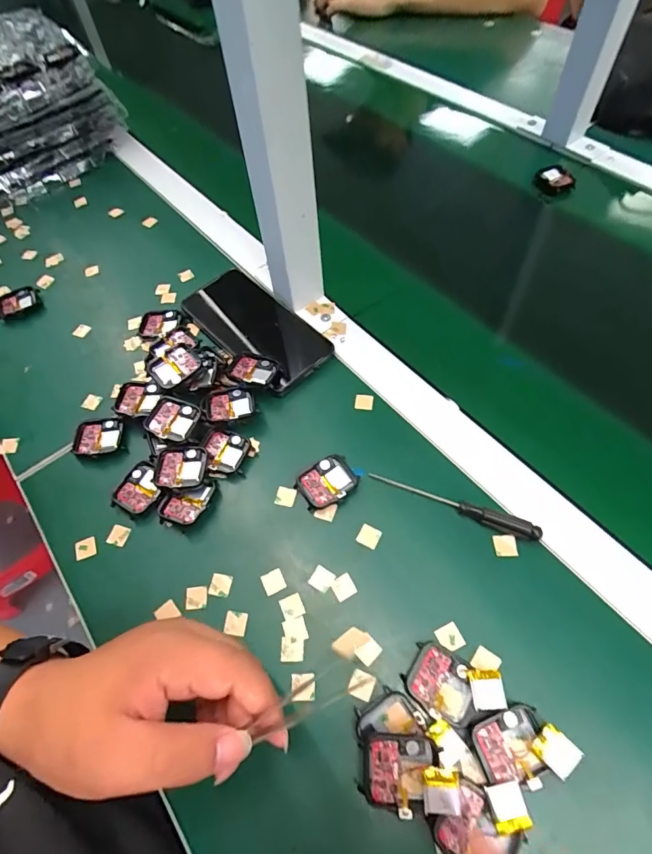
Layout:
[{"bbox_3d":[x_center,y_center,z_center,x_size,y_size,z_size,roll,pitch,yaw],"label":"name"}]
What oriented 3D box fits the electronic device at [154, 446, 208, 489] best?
[{"bbox_3d":[-0.121,0.036,0.374,0.044,0.011,0.035,-8,59,-1],"label":"electronic device"}]

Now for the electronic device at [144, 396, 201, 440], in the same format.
[{"bbox_3d":[-0.131,-0.006,0.387,0.043,0.015,0.038,15,62,12],"label":"electronic device"}]

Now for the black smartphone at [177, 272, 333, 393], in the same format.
[{"bbox_3d":[-0.072,-0.106,0.454,0.079,0.011,0.164,-40,65,-19],"label":"black smartphone"}]

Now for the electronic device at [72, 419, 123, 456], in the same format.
[{"bbox_3d":[-0.206,0.010,0.402,0.043,0.006,0.034,-3,59,2],"label":"electronic device"}]

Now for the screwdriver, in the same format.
[{"bbox_3d":[0.098,0.059,0.347,0.131,0.014,0.011,21,63,15],"label":"screwdriver"}]

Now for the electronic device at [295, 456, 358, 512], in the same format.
[{"bbox_3d":[0.001,0.046,0.365,0.046,0.010,0.035,-30,62,-14],"label":"electronic device"}]

